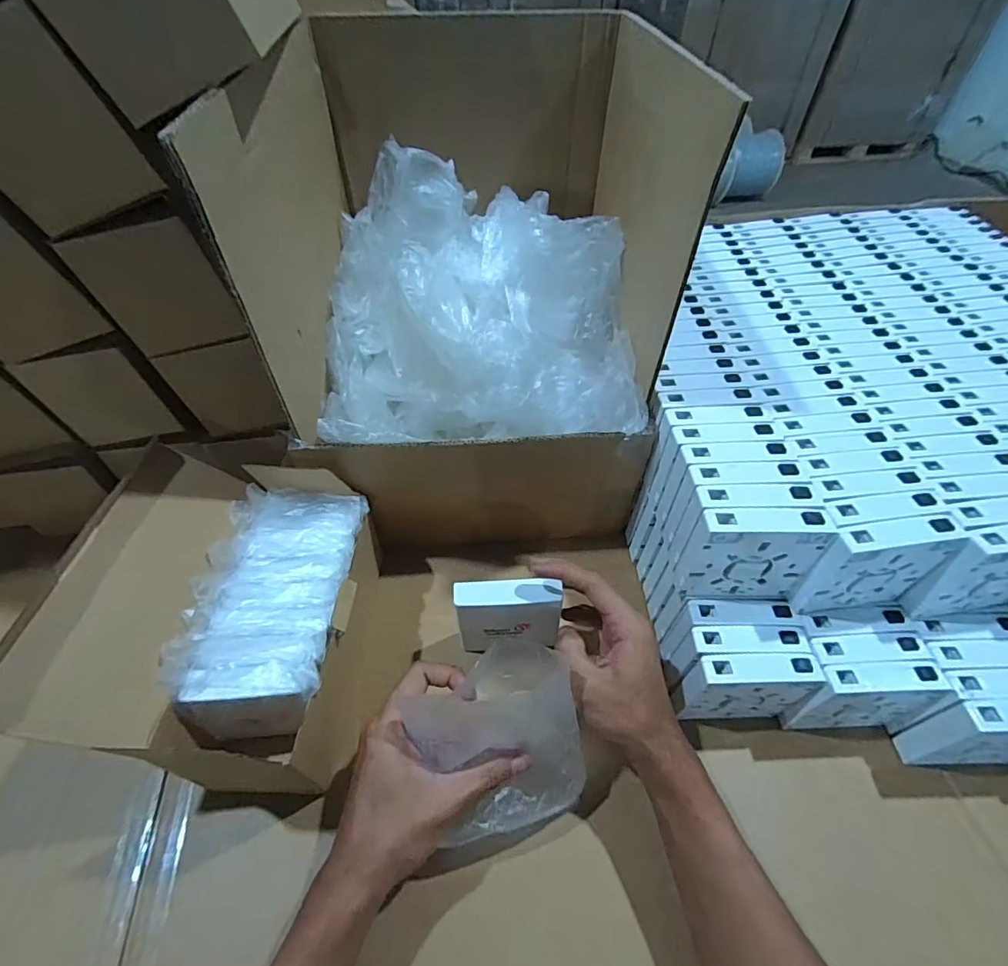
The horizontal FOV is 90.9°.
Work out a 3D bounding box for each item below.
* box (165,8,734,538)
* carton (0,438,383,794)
[{"bbox_3d":[-0.034,-0.177,0.470,0.289,0.325,0.324,-3,50,-4],"label":"box"},{"bbox_3d":[-0.199,0.100,0.385,0.175,0.148,0.223,3,50,2],"label":"carton"}]

